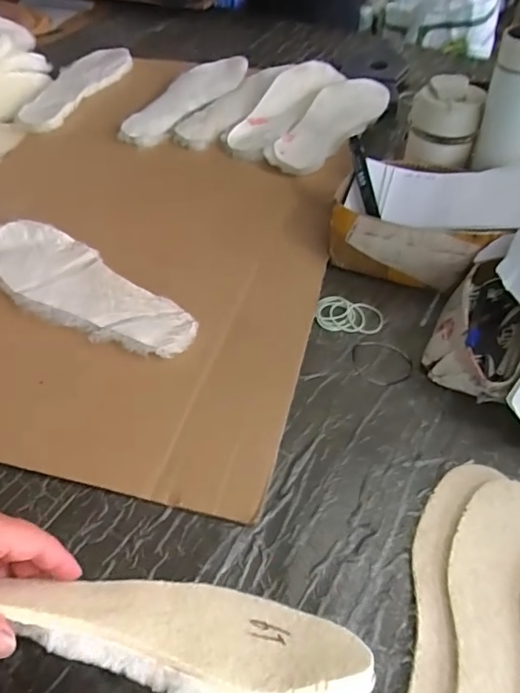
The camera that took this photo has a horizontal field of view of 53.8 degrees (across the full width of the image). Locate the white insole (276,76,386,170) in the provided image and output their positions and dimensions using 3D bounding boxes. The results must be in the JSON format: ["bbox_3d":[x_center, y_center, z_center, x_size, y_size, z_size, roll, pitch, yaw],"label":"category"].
[{"bbox_3d":[0.112,-0.348,0.784,0.094,0.013,0.259,33,61,13],"label":"white insole"}]

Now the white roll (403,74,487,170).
[{"bbox_3d":[0.221,-0.272,0.624,0.076,0.083,0.073,6,51,7],"label":"white roll"}]

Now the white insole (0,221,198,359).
[{"bbox_3d":[-0.198,-0.064,0.567,0.282,0.011,0.099,26,61,18],"label":"white insole"}]

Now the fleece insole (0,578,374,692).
[{"bbox_3d":[-0.045,0.179,0.328,0.223,0.099,0.026,15,94,-4],"label":"fleece insole"}]

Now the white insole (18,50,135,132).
[{"bbox_3d":[-0.317,-0.440,0.874,0.091,0.023,0.255,18,53,17],"label":"white insole"}]

